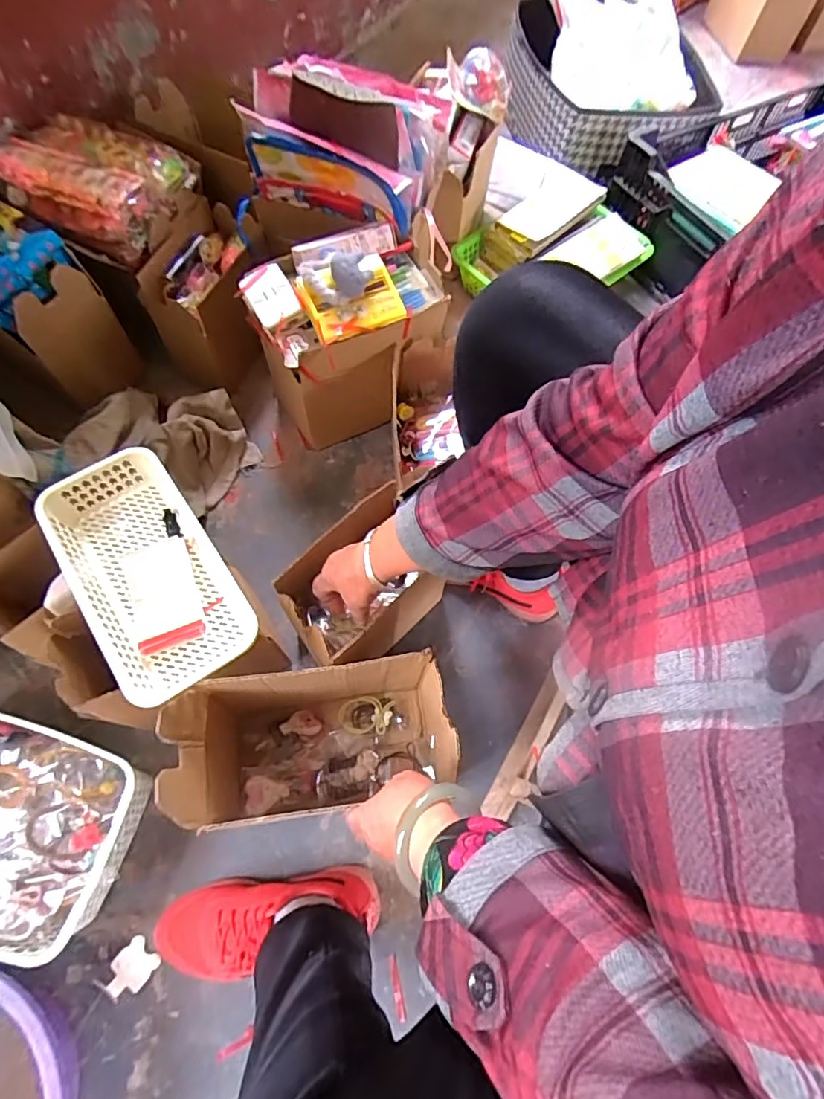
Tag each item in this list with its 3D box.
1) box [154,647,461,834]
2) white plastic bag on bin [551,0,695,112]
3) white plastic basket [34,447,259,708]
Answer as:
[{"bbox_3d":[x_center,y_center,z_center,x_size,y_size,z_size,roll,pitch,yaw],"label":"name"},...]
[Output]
[{"bbox_3d":[-0.098,0.206,0.574,0.256,0.214,0.124,-9,67,-7],"label":"box"},{"bbox_3d":[0.411,-0.979,1.047,0.215,0.142,0.377,-9,67,-7],"label":"white plastic bag on bin"},{"bbox_3d":[-0.272,0.020,0.548,0.132,0.047,0.249,-32,72,-16],"label":"white plastic basket"}]

